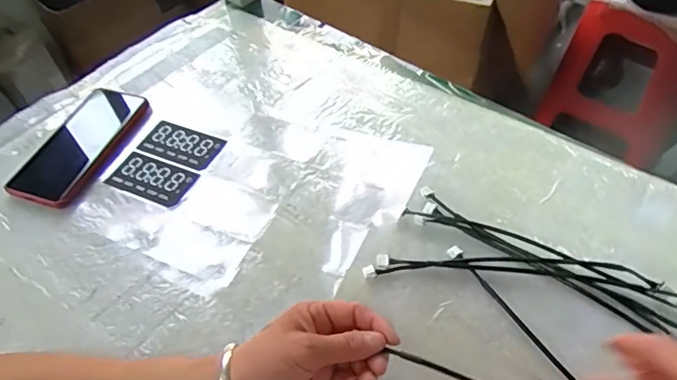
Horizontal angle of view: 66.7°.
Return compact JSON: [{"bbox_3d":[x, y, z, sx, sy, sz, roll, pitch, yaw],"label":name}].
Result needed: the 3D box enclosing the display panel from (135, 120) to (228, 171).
[{"bbox_3d":[-0.174,-0.051,0.573,0.089,0.006,0.046,18,55,17],"label":"display panel"}]

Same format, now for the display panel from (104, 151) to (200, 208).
[{"bbox_3d":[-0.196,-0.012,0.544,0.089,0.008,0.049,19,55,17],"label":"display panel"}]

